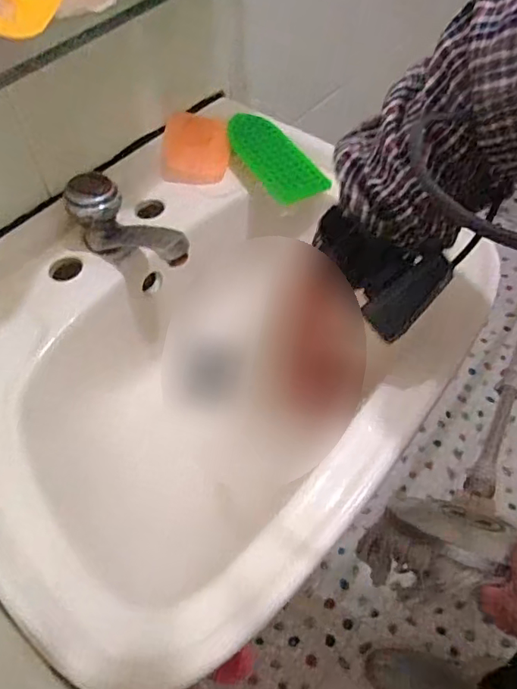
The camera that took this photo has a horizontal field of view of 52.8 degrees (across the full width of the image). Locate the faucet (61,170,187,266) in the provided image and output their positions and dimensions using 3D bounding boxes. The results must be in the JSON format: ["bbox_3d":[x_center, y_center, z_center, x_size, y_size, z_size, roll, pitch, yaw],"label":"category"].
[{"bbox_3d":[-0.108,-0.090,0.437,0.117,0.058,0.048,40,66,22],"label":"faucet"}]

